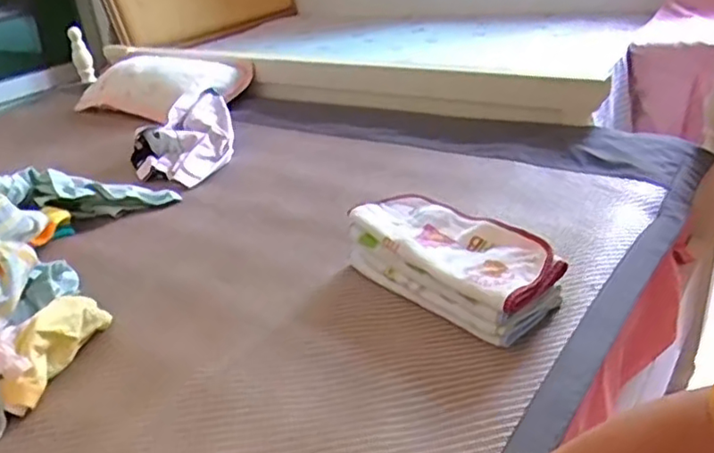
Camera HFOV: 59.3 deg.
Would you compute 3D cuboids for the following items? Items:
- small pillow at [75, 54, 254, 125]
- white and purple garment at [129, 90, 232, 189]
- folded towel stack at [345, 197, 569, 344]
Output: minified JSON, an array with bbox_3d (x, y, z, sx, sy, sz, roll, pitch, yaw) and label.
[{"bbox_3d":[-0.473,-0.325,1.484,0.398,0.128,0.213,6,30,23],"label":"small pillow"},{"bbox_3d":[-0.342,-0.172,1.218,0.190,0.081,0.307,-12,30,-10],"label":"white and purple garment"},{"bbox_3d":[0.108,0.042,0.741,0.108,0.079,0.244,-28,36,-33],"label":"folded towel stack"}]

